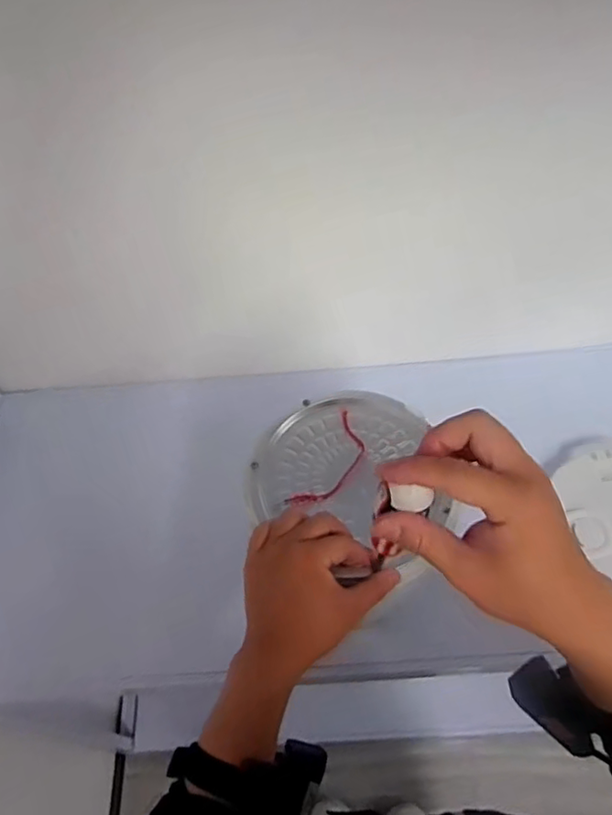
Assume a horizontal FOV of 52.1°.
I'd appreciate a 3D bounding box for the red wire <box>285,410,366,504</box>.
[{"bbox_3d":[0.026,0.054,0.595,0.039,0.008,0.109,26,63,19],"label":"red wire"}]

